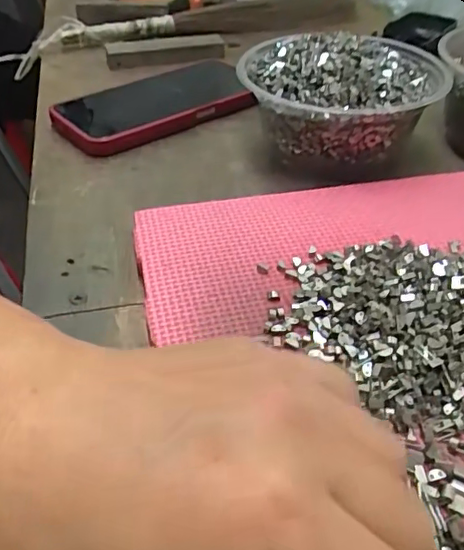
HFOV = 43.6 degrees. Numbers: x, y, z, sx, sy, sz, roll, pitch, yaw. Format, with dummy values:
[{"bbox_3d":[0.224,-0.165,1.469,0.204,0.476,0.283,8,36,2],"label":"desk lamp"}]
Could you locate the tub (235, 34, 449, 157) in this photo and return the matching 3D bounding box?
[{"bbox_3d":[0.075,-0.122,0.397,0.137,0.061,0.117,1,41,3],"label":"tub"}]

